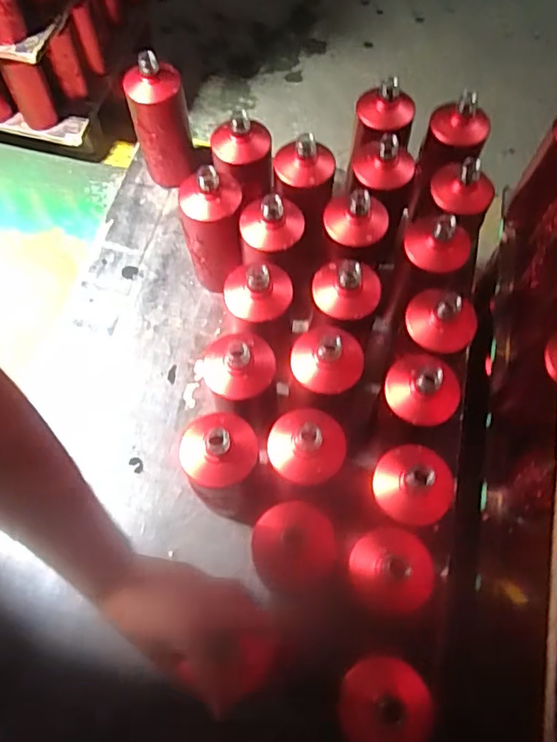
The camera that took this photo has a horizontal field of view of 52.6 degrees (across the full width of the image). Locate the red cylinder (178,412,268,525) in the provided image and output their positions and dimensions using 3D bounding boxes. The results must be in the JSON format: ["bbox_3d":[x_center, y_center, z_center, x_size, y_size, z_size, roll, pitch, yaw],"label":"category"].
[{"bbox_3d":[-0.064,0.121,0.680,0.088,0.217,0.082,-4,66,-4],"label":"red cylinder"}]

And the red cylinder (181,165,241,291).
[{"bbox_3d":[-0.090,-0.183,0.801,0.082,0.210,0.098,-9,67,-6],"label":"red cylinder"}]

